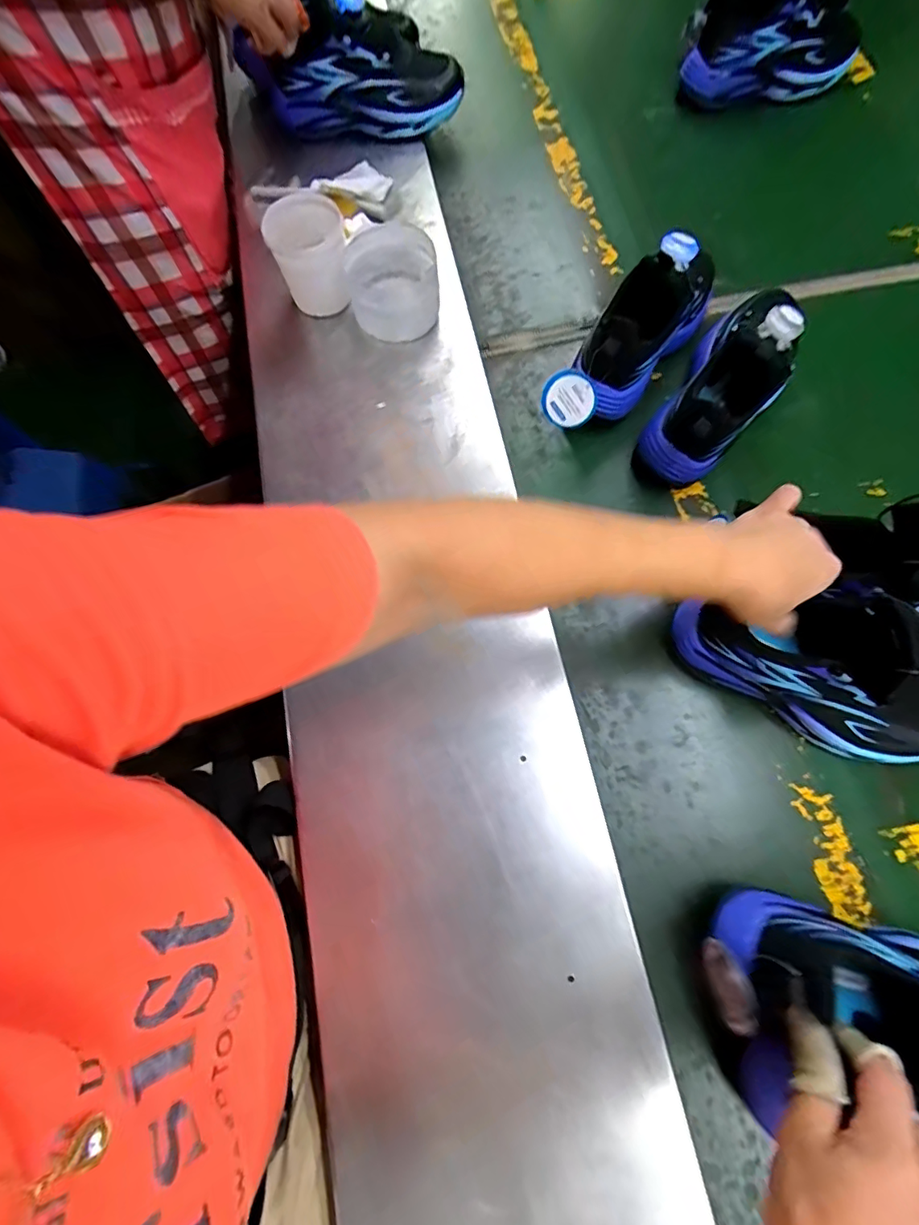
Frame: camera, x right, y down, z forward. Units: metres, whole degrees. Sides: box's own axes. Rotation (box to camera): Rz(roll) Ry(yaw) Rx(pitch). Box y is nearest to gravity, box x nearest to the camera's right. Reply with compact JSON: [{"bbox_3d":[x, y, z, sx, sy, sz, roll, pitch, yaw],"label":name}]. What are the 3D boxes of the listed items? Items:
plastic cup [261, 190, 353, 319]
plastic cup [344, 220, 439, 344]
[{"bbox_3d":[-0.156,-0.376,0.534,0.073,0.082,0.077,-1,72,2],"label":"plastic cup"},{"bbox_3d":[-0.069,-0.336,0.536,0.083,0.079,0.082,-1,72,2],"label":"plastic cup"}]

